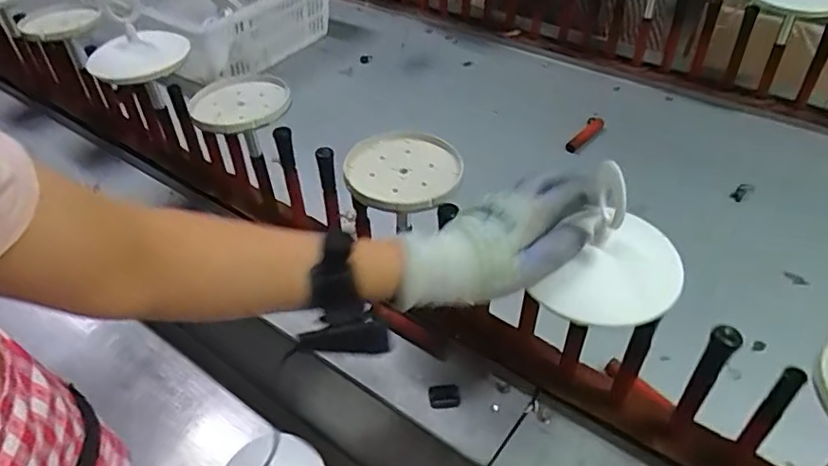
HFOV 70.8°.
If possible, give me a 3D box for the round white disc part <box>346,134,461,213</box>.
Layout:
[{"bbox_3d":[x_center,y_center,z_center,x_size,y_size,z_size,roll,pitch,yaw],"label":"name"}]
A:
[{"bbox_3d":[-0.010,-0.062,0.556,0.104,0.016,0.113,0,40,0],"label":"round white disc part"}]

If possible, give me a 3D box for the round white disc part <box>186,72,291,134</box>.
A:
[{"bbox_3d":[-0.194,-0.149,0.659,0.106,0.016,0.110,-6,40,-8],"label":"round white disc part"}]

